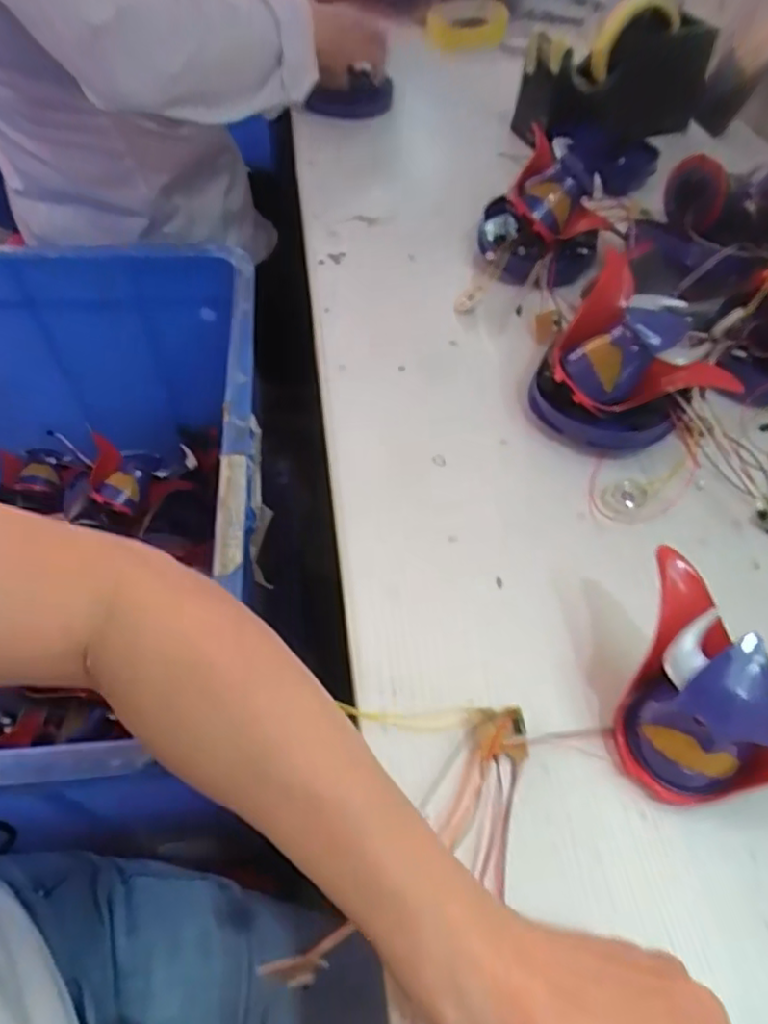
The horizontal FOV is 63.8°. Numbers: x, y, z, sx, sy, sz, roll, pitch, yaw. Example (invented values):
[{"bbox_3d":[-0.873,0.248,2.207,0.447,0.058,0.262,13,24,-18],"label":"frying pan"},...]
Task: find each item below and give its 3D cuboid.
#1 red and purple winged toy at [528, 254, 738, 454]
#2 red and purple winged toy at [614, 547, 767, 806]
[{"bbox_3d":[0.168,-0.102,0.423,0.115,0.072,0.108,-34,61,-19],"label":"red and purple winged toy"},{"bbox_3d":[0.160,0.094,0.286,0.121,0.071,0.079,40,62,23],"label":"red and purple winged toy"}]

